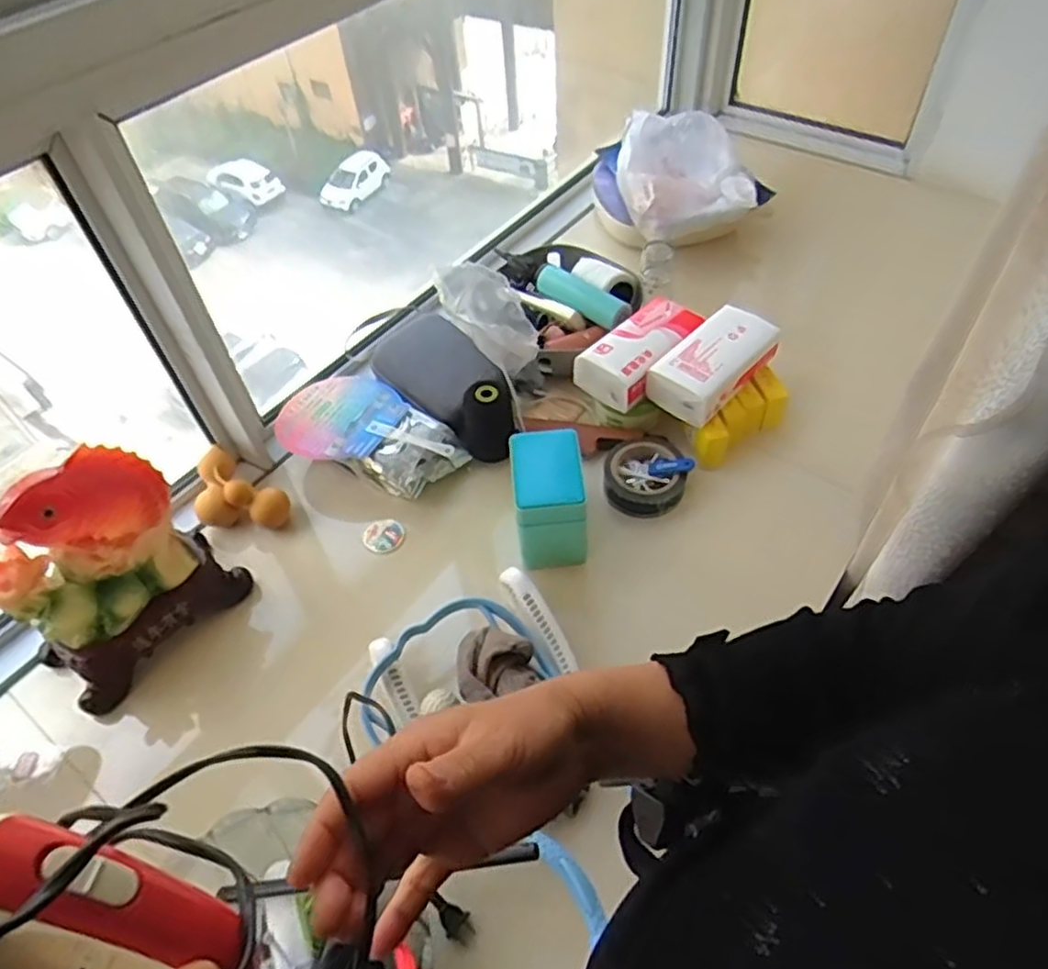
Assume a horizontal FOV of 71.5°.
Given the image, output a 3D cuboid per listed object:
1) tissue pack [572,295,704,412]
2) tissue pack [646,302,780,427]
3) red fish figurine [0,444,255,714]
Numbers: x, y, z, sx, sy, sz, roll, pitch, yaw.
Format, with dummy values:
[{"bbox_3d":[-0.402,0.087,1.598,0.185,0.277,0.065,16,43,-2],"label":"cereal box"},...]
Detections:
[{"bbox_3d":[0.155,-0.178,0.970,0.090,0.064,0.166,35,61,28],"label":"tissue pack"},{"bbox_3d":[0.247,-0.157,0.934,0.169,0.062,0.086,-37,57,-23],"label":"tissue pack"},{"bbox_3d":[-0.434,0.085,0.751,0.101,0.232,0.203,32,60,26],"label":"red fish figurine"}]

